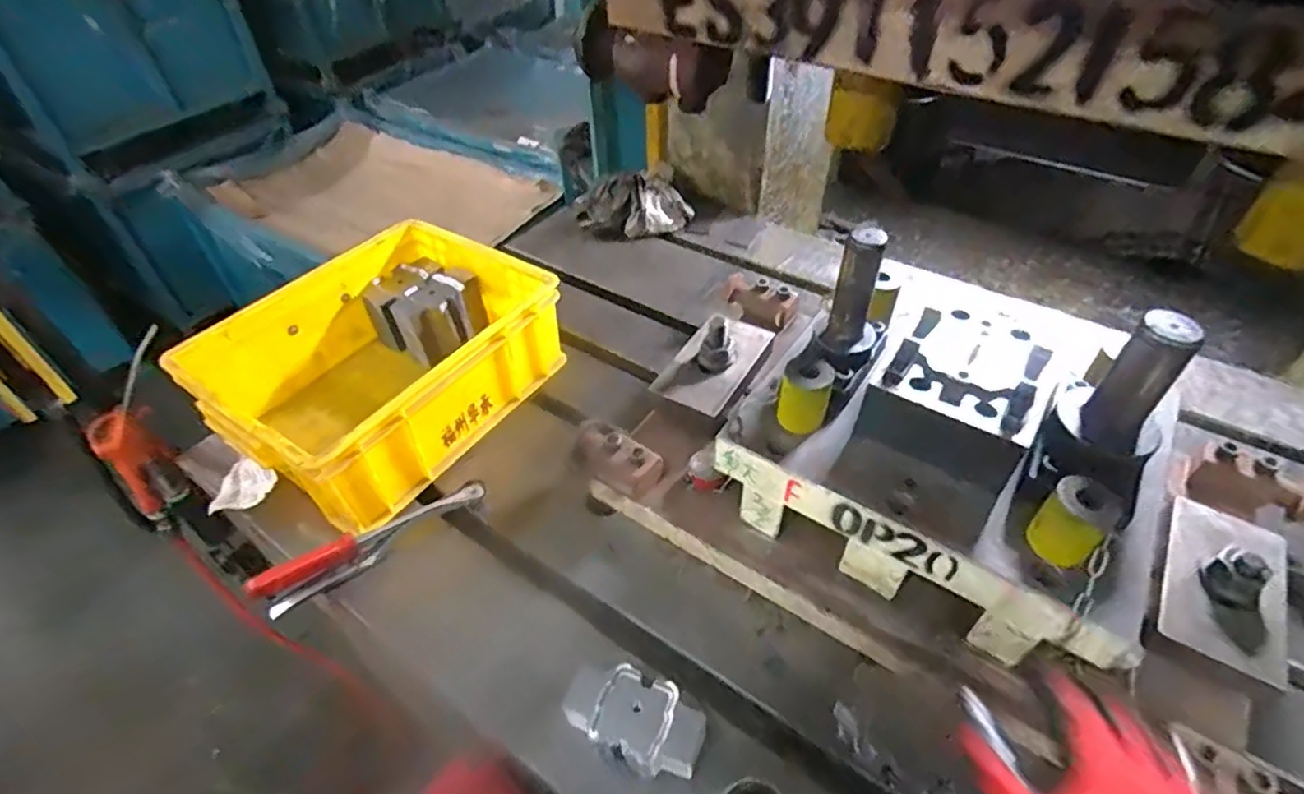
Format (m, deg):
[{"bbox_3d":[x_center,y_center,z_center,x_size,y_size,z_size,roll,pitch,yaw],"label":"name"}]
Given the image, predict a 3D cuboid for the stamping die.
[{"bbox_3d":[0.247,0.027,0.526,0.311,0.194,0.224,28,51,26],"label":"stamping die"}]

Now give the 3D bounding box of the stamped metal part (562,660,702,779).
[{"bbox_3d":[-0.013,0.247,0.489,0.103,0.038,0.056,16,47,16],"label":"stamped metal part"}]

